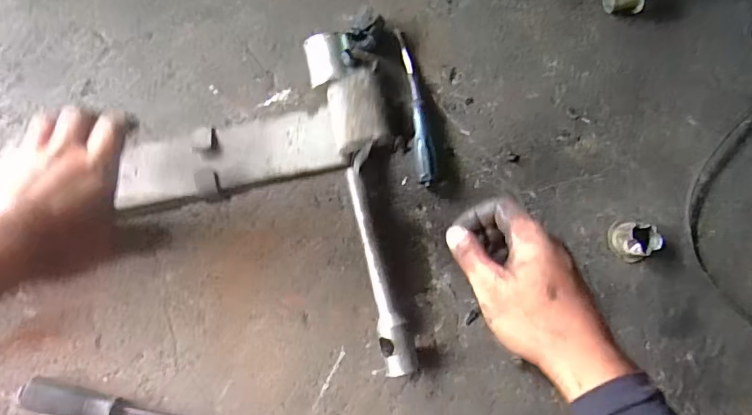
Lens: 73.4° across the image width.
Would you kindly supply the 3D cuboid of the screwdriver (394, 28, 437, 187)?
[{"bbox_3d":[0.051,-0.127,0.620,0.023,0.026,0.200,-6,83,-6],"label":"screwdriver"}]

